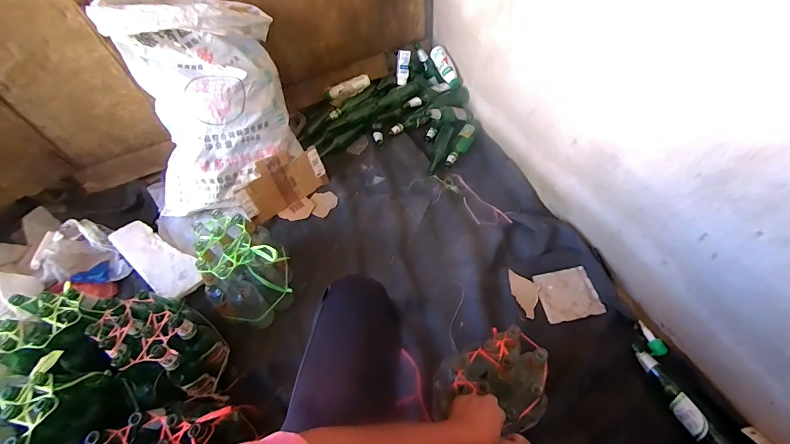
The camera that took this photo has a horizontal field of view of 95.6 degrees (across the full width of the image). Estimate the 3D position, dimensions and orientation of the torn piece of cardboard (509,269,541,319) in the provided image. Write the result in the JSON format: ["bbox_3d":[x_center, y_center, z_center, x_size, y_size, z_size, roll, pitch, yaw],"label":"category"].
[{"bbox_3d":[0.392,0.215,1.073,0.080,0.007,0.150,0,54,5],"label":"torn piece of cardboard"}]

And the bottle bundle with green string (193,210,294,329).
[{"bbox_3d":[-0.420,0.137,1.021,0.221,0.268,0.246,-28,56,-15],"label":"bottle bundle with green string"}]

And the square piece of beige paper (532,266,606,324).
[{"bbox_3d":[0.504,0.212,1.051,0.156,0.006,0.151,-15,51,5],"label":"square piece of beige paper"}]

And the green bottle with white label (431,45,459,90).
[{"bbox_3d":[0.213,-0.653,1.502,0.061,0.047,0.201,-22,80,-11],"label":"green bottle with white label"}]

